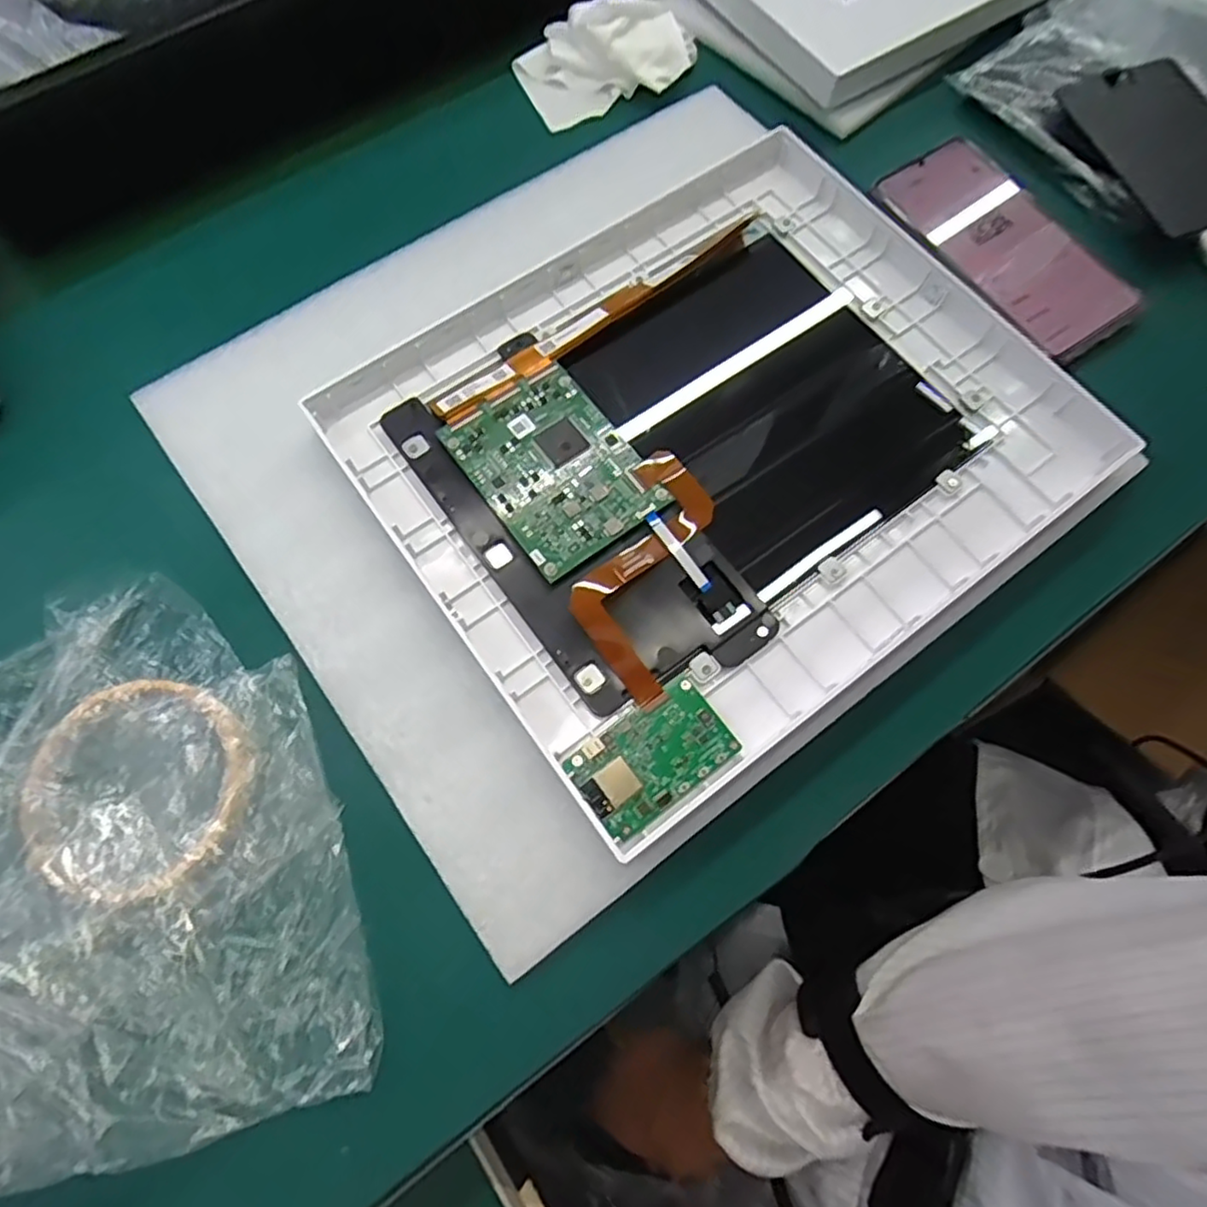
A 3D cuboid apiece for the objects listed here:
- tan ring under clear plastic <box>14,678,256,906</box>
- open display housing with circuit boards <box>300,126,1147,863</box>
[{"bbox_3d":[-0.188,0.072,0.273,0.084,0.013,0.082,0,73,-1],"label":"tan ring under clear plastic"},{"bbox_3d":[0.052,-0.079,0.323,0.298,0.022,0.256,-35,77,-11],"label":"open display housing with circuit boards"}]

